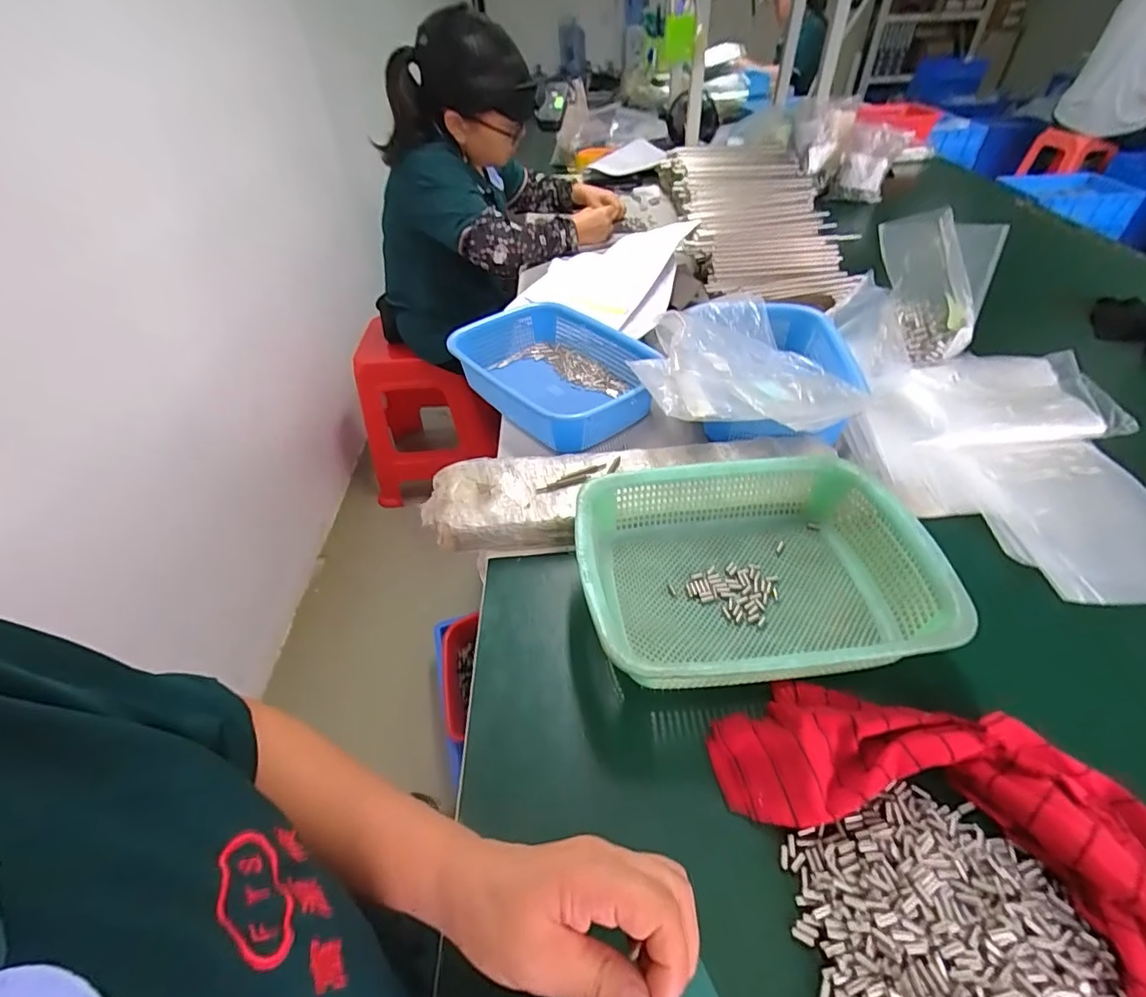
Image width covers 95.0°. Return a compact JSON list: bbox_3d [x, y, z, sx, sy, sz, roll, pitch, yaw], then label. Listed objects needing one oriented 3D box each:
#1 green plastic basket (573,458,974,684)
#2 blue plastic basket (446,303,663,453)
[{"bbox_3d":[0.157,0.066,0.477,0.295,0.080,0.216,-6,45,-4],"label":"green plastic basket"},{"bbox_3d":[-0.015,-0.181,0.752,0.284,0.082,0.231,32,55,29],"label":"blue plastic basket"}]

